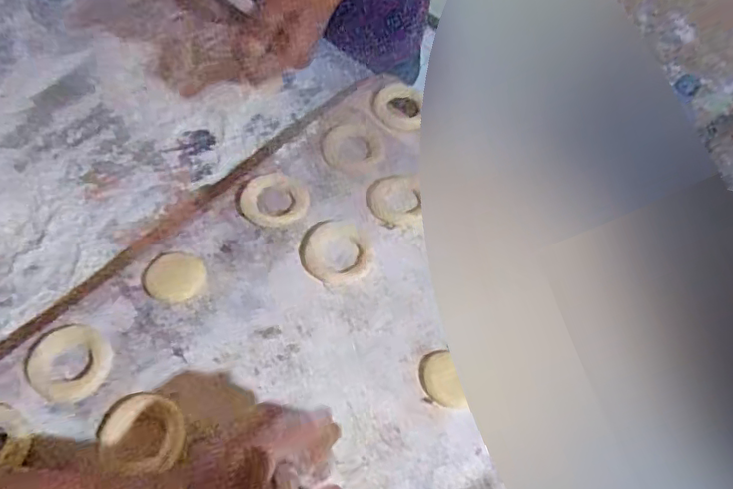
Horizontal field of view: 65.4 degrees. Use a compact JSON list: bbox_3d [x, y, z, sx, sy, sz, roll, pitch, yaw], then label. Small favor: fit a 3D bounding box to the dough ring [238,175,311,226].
[{"bbox_3d":[-0.089,-0.044,0.551,0.065,0.006,0.057,-8,63,-14],"label":"dough ring"}]

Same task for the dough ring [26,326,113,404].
[{"bbox_3d":[-0.232,0.092,0.447,0.059,0.005,0.058,4,61,-7],"label":"dough ring"}]

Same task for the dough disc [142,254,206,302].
[{"bbox_3d":[-0.167,0.029,0.500,0.049,0.004,0.046,4,61,-7],"label":"dough disc"}]

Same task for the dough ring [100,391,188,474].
[{"bbox_3d":[-0.168,0.139,0.427,0.061,0.011,0.060,4,61,-7],"label":"dough ring"}]

